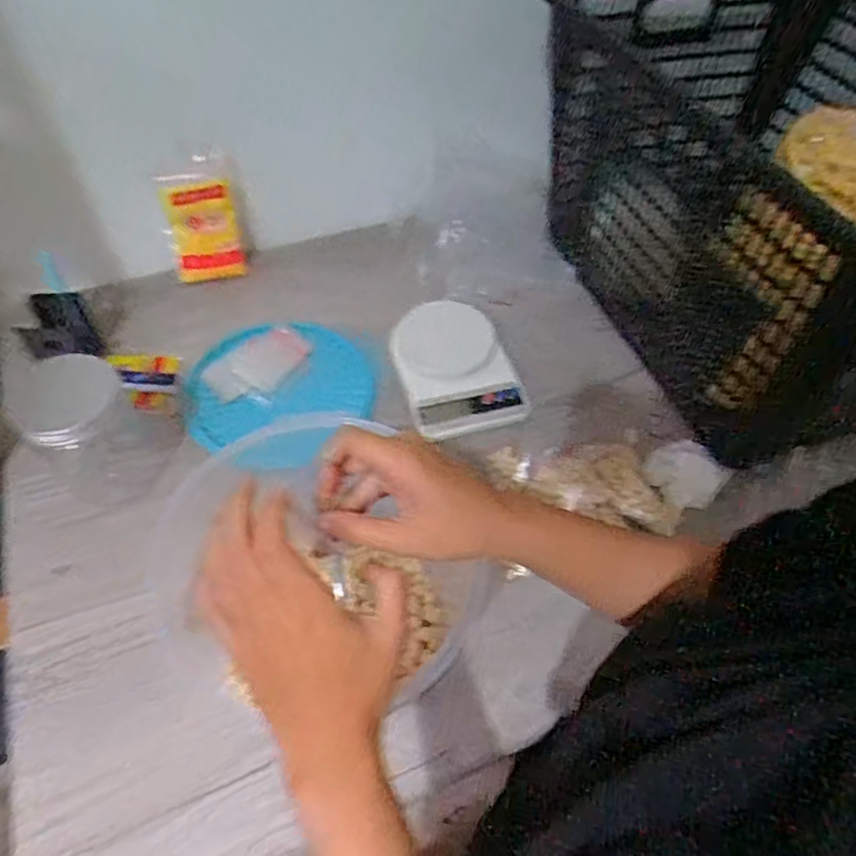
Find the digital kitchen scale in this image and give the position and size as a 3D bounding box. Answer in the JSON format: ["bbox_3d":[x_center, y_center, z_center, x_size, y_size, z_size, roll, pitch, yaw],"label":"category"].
[{"bbox_3d":[0.032,-0.074,0.680,0.125,0.033,0.162,-15,57,-13],"label":"digital kitchen scale"}]

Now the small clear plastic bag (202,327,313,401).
[{"bbox_3d":[-0.195,-0.074,0.688,0.116,0.014,0.060,-37,64,-25],"label":"small clear plastic bag"}]

